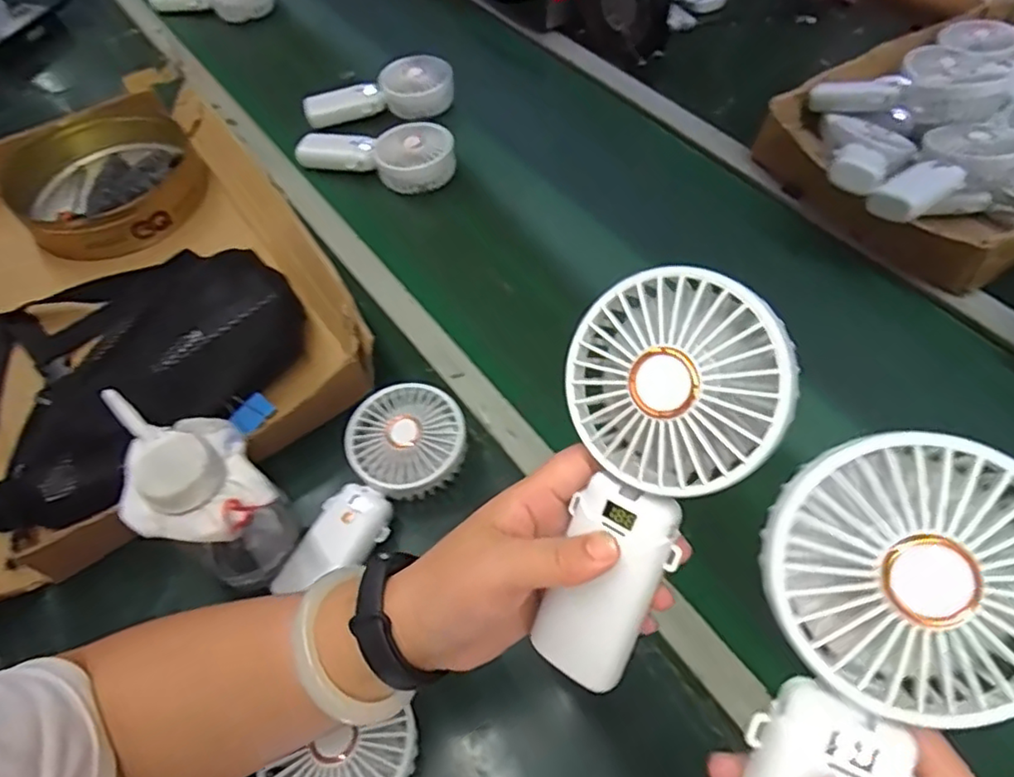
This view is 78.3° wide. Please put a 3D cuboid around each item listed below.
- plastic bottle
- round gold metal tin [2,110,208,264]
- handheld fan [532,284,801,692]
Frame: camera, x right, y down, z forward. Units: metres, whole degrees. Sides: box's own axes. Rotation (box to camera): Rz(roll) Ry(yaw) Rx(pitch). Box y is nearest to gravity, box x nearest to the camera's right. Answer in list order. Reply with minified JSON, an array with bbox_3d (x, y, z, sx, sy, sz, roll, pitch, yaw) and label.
[{"bbox_3d":[-0.200,0.073,0.417,0.124,0.148,0.074,38,63,27],"label":"plastic bottle"},{"bbox_3d":[-0.433,-0.223,0.683,0.188,0.068,0.175,-35,59,-21],"label":"round gold metal tin"},{"bbox_3d":[0.054,0.042,0.263,0.085,0.169,0.040,21,13,17],"label":"handheld fan"}]

